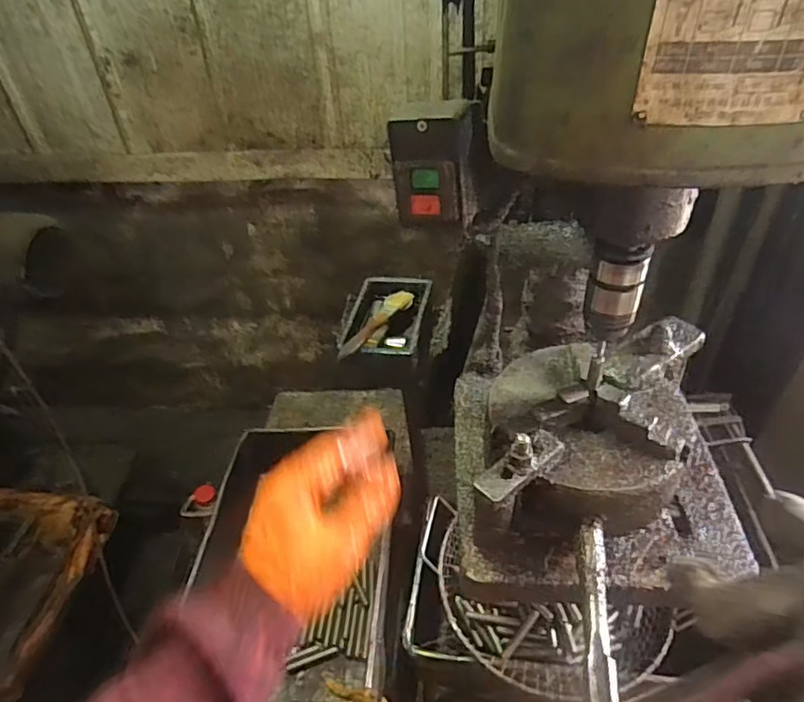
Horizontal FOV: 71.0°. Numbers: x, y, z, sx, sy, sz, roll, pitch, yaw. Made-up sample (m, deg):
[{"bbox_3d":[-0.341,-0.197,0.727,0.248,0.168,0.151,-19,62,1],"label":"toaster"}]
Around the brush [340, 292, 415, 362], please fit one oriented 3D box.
[{"bbox_3d":[-0.039,-0.034,0.725,0.030,0.021,0.157,22,48,25],"label":"brush"}]

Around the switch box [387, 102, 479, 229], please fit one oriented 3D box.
[{"bbox_3d":[0.026,-0.141,0.441,0.067,0.084,0.037,-2,43,2],"label":"switch box"}]

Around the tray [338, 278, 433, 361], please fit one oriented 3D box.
[{"bbox_3d":[-0.021,-0.037,0.740,0.100,0.038,0.166,7,44,11],"label":"tray"}]

